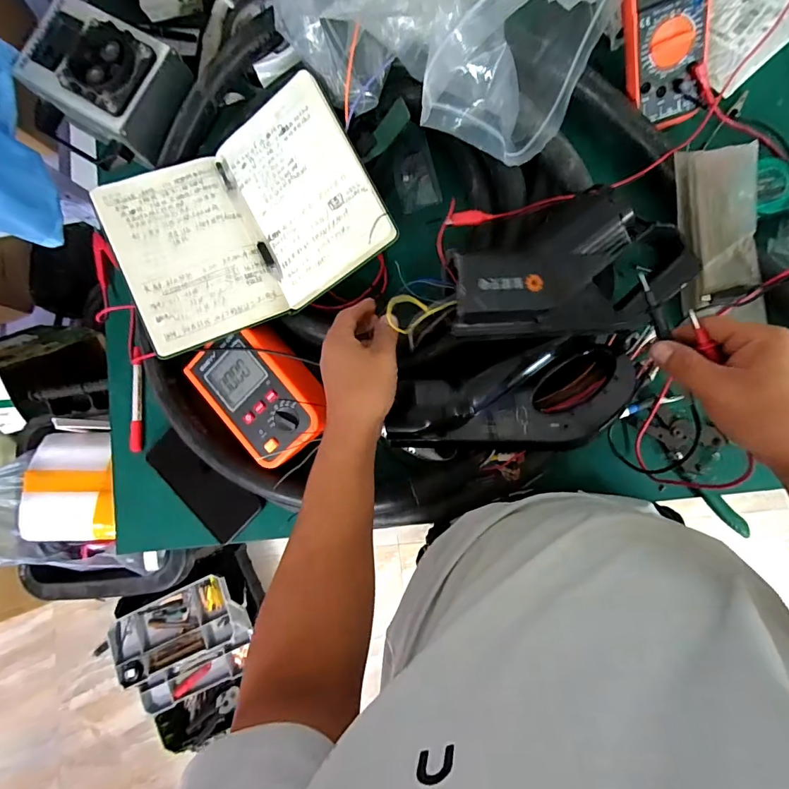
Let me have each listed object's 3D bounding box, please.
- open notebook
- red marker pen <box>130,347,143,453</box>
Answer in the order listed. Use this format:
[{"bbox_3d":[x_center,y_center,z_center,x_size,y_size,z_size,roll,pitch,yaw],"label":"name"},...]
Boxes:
[{"bbox_3d":[-0.161,-0.189,0.466,0.269,0.044,0.212,-28,81,5],"label":"open notebook"},{"bbox_3d":[-0.346,0.007,0.579,0.017,0.011,0.138,-2,84,8],"label":"red marker pen"}]

